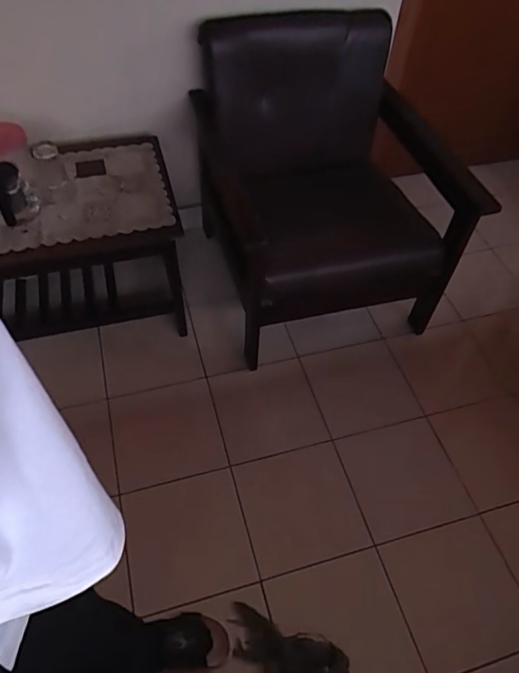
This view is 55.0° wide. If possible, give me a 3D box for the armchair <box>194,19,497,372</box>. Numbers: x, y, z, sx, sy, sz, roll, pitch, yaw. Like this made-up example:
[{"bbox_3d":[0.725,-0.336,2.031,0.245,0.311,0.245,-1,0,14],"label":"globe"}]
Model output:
[{"bbox_3d":[0.190,-0.448,1.488,0.656,0.697,0.677,-9,56,-7],"label":"armchair"}]

